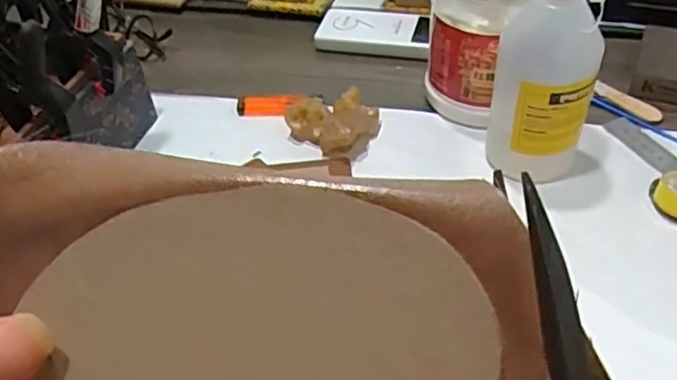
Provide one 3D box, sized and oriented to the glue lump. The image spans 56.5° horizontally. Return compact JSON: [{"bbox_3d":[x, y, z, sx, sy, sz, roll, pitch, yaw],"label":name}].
[{"bbox_3d":[-0.003,-0.066,0.593,0.089,0.055,0.053,-10,45,-4],"label":"glue lump"}]

